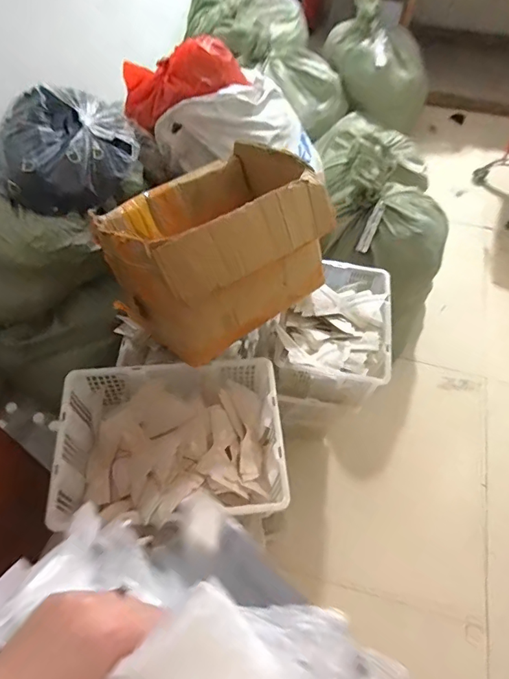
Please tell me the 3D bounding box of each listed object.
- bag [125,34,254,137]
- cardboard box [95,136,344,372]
[{"bbox_3d":[-0.198,-0.695,1.274,0.324,0.160,0.159,-21,58,6],"label":"bag"},{"bbox_3d":[-0.102,-0.247,1.105,0.457,0.302,0.390,-35,64,-22],"label":"cardboard box"}]

